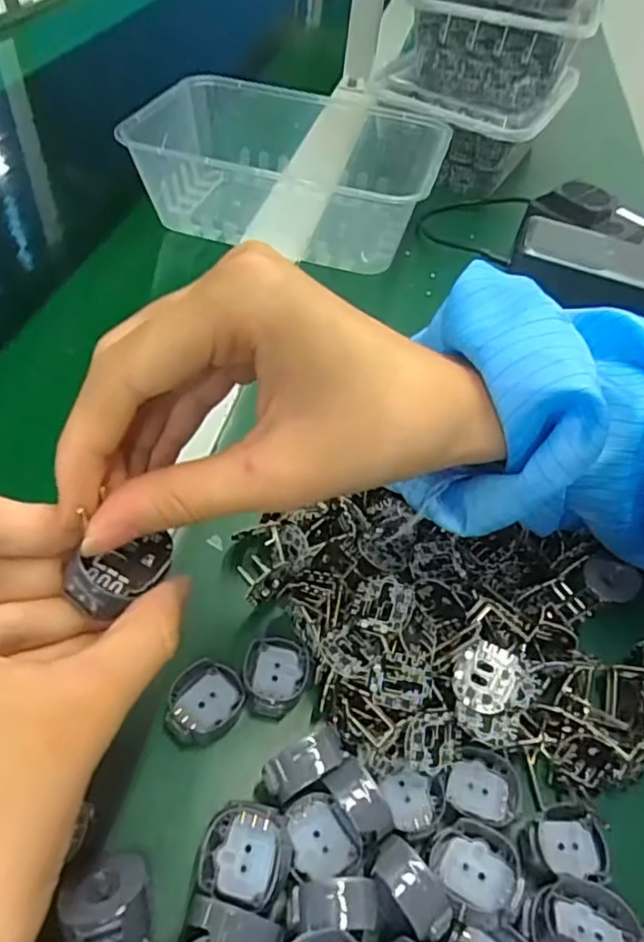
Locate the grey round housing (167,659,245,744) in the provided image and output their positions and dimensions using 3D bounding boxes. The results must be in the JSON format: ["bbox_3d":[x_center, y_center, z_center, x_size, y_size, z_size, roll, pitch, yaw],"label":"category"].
[{"bbox_3d":[-0.045,0.089,0.230,0.026,0.013,0.029,32,51,19],"label":"grey round housing"}]

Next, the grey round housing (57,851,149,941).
[{"bbox_3d":[-0.064,0.128,0.179,0.024,0.010,0.031,-7,10,-20],"label":"grey round housing"}]

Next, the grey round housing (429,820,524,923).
[{"bbox_3d":[0.050,0.130,0.197,0.029,0.010,0.024,11,41,27],"label":"grey round housing"}]

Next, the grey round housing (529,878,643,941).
[{"bbox_3d":[0.083,0.145,0.190,0.030,0.015,0.027,18,48,7],"label":"grey round housing"}]

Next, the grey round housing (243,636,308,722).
[{"bbox_3d":[-0.019,0.083,0.241,0.025,0.010,0.030,12,48,2],"label":"grey round housing"}]

